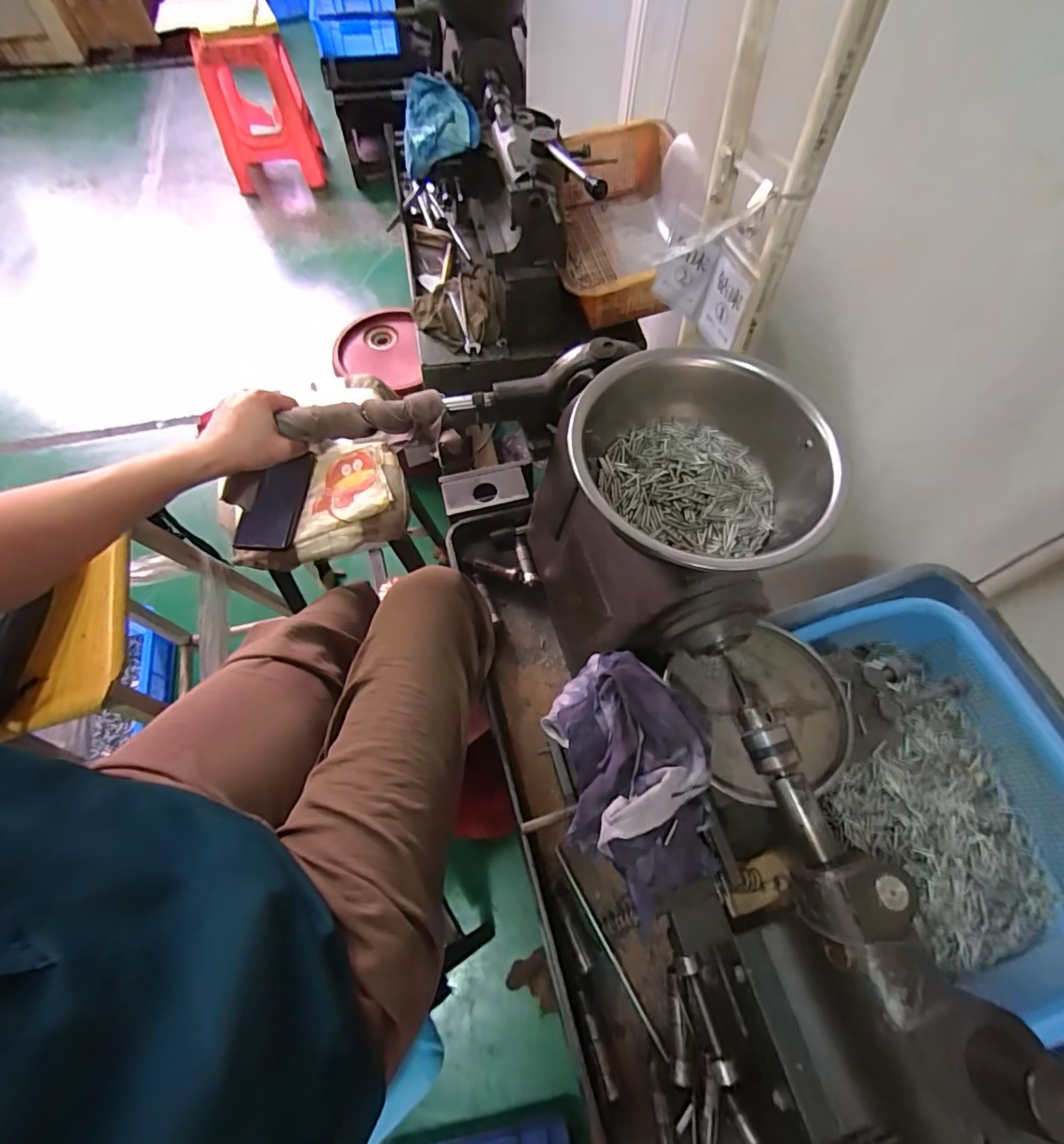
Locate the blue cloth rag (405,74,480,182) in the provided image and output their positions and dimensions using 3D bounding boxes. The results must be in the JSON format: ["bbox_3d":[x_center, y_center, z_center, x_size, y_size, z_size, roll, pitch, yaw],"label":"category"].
[{"bbox_3d":[-0.140,-0.684,0.797,0.115,0.073,0.124,-2,63,-2],"label":"blue cloth rag"}]

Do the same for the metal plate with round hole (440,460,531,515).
[{"bbox_3d":[-0.063,-0.112,0.713,0.119,0.024,0.070,-13,64,-7],"label":"metal plate with round hole"}]

